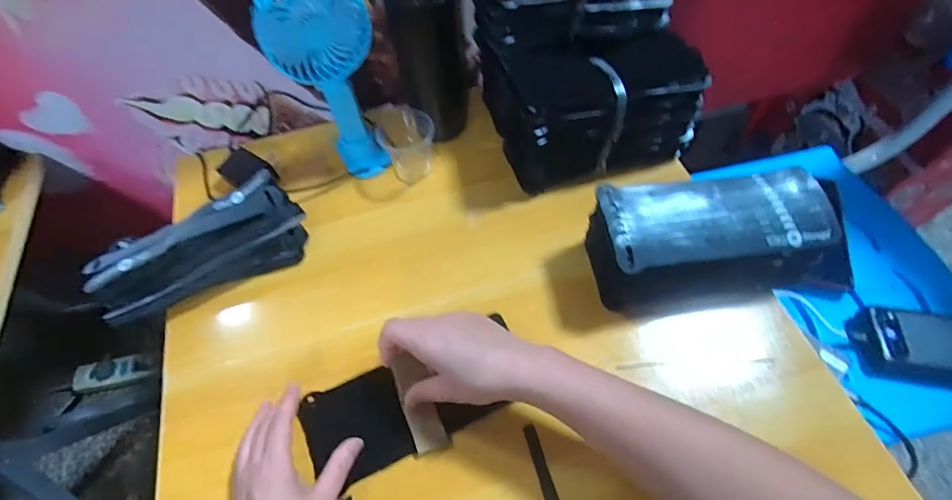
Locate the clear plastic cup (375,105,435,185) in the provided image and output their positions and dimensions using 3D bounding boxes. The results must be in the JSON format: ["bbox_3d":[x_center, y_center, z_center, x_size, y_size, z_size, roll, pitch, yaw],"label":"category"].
[{"bbox_3d":[-0.080,-0.127,0.528,0.057,0.060,0.065,-29,62,-13],"label":"clear plastic cup"}]

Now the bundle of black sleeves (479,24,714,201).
[{"bbox_3d":[0.134,-0.160,0.506,0.208,0.100,0.125,-16,59,-6],"label":"bundle of black sleeves"}]

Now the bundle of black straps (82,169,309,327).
[{"bbox_3d":[-0.279,-0.002,0.451,0.199,0.062,0.077,-25,61,-11],"label":"bundle of black straps"}]

